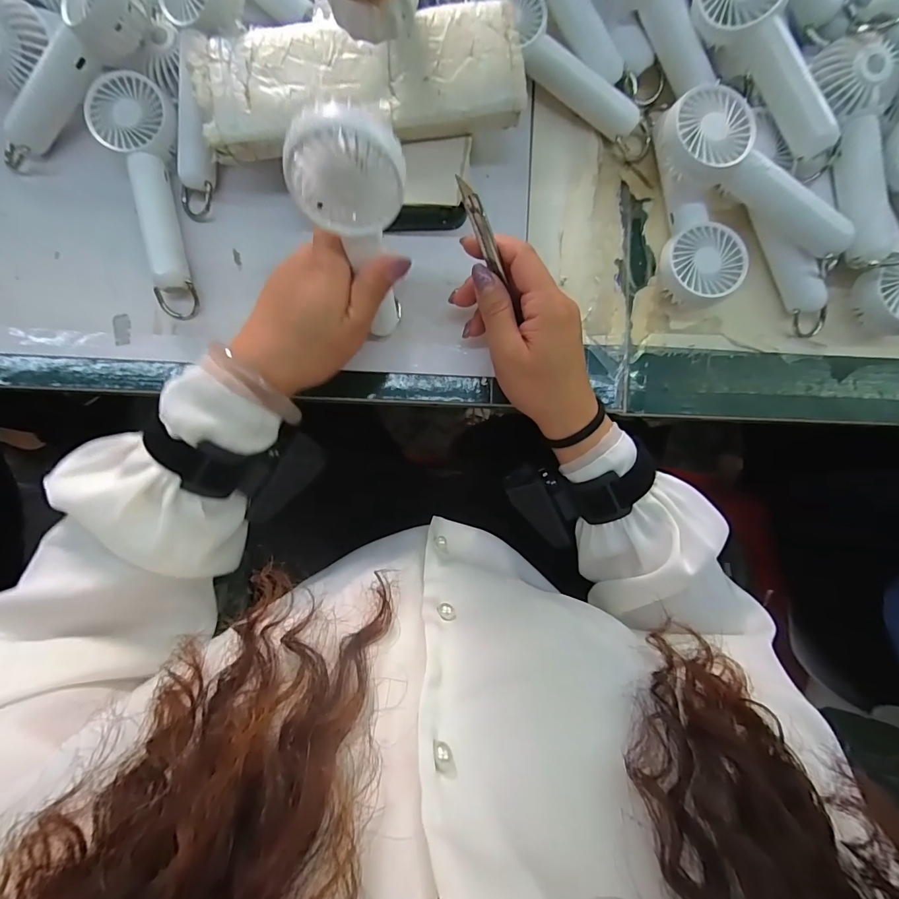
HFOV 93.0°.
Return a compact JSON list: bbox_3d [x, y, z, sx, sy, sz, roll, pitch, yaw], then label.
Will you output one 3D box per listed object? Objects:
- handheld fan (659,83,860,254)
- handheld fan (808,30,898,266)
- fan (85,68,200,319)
[{"bbox_3d":[0.210,-0.185,0.289,0.144,0.030,0.051,32,87,1],"label":"handheld fan"},{"bbox_3d":[0.279,-0.202,0.287,0.047,0.035,0.139,-6,87,-1],"label":"handheld fan"},{"bbox_3d":[-0.212,-0.187,0.313,0.055,0.034,0.163,-17,88,-2],"label":"fan"}]

